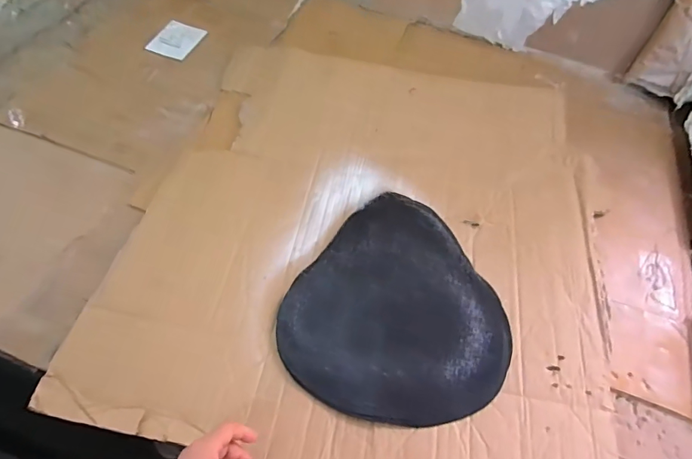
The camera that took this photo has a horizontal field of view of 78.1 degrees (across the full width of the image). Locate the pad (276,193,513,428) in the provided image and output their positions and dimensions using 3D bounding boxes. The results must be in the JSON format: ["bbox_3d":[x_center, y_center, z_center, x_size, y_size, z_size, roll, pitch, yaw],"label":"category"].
[{"bbox_3d":[0.098,0.122,0.689,0.330,0.027,0.370,30,59,14],"label":"pad"}]

